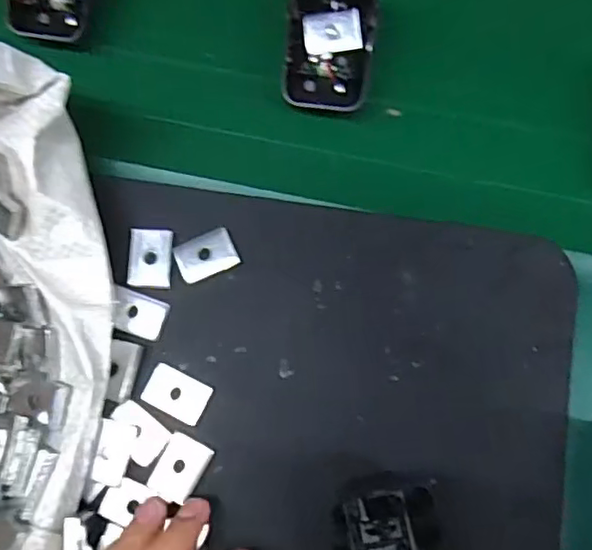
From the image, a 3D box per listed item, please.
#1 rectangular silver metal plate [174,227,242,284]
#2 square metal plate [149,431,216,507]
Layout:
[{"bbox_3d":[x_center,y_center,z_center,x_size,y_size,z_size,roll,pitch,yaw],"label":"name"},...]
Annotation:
[{"bbox_3d":[-0.044,-0.010,0.297,0.029,0.004,0.020,-24,79,-4],"label":"rectangular silver metal plate"},{"bbox_3d":[-0.053,0.089,0.279,0.020,0.004,0.028,25,80,6],"label":"square metal plate"}]

